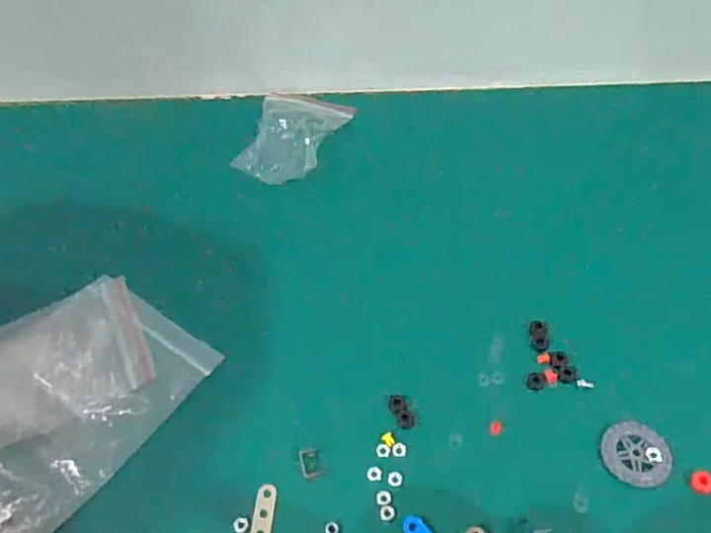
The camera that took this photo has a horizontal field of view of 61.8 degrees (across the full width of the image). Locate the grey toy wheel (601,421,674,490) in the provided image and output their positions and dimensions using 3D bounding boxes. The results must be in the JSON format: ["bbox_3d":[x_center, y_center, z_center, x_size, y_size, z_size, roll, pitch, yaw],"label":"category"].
[{"bbox_3d":[0.146,0.097,0.310,0.033,0.006,0.032,-2,52,3],"label":"grey toy wheel"}]

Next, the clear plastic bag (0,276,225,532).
[{"bbox_3d":[-0.183,0.077,0.347,0.132,0.008,0.162,31,60,25],"label":"clear plastic bag"}]

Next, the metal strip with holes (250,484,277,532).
[{"bbox_3d":[-0.048,0.128,0.307,0.010,0.004,0.029,2,53,5],"label":"metal strip with holes"}]

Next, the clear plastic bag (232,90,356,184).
[{"bbox_3d":[-0.048,-0.109,0.474,0.073,0.030,0.100,10,54,12],"label":"clear plastic bag"}]

